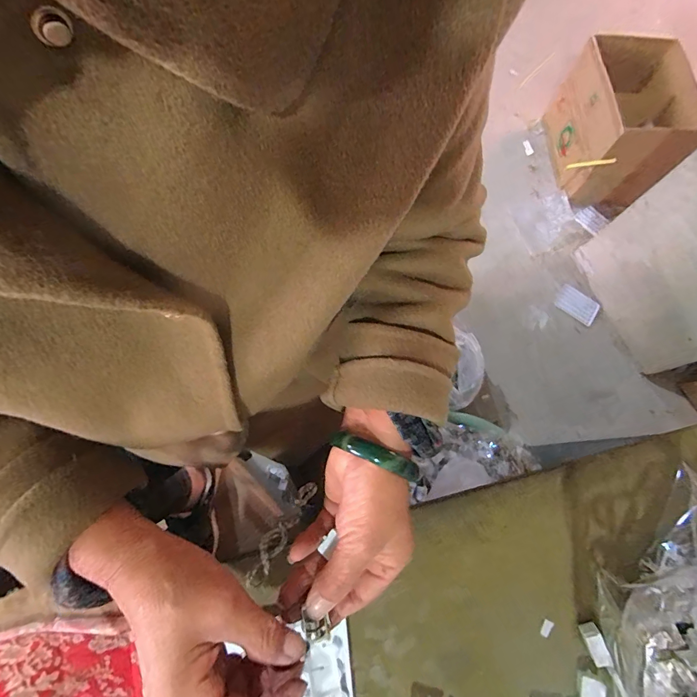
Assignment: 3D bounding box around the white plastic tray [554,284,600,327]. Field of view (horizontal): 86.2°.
[{"bbox_3d":[0.726,-0.140,1.187,0.139,0.019,0.079,39,88,5],"label":"white plastic tray"}]

